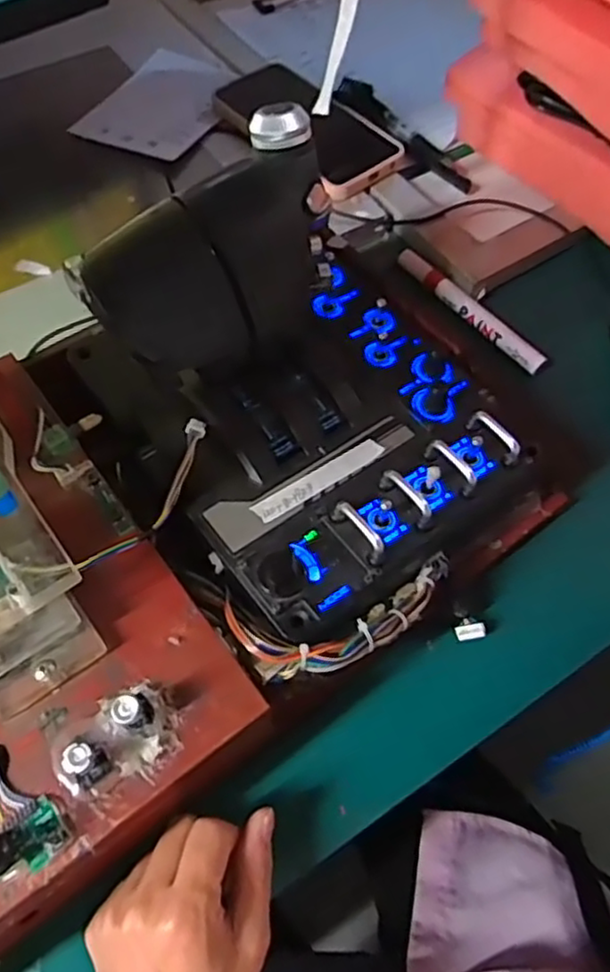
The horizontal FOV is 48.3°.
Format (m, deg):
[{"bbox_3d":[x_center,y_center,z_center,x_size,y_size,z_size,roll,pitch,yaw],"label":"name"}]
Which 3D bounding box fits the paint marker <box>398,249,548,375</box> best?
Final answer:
[{"bbox_3d":[0.122,-0.133,0.509,0.017,0.020,0.142,-33,65,-19],"label":"paint marker"}]

